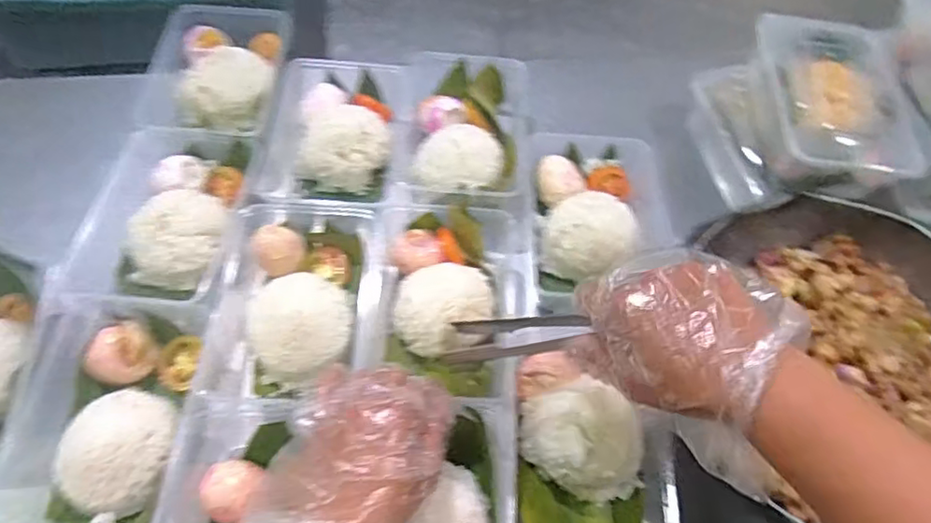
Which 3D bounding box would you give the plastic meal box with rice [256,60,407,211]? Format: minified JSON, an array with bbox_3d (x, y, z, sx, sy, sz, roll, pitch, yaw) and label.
[{"bbox_3d":[-0.119,-0.116,0.588,0.115,0.051,0.161,3,61,-1],"label":"plastic meal box with rice"}]

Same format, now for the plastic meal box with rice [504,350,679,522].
[{"bbox_3d":[0.092,0.143,0.456,0.123,0.058,0.150,1,61,-2],"label":"plastic meal box with rice"}]

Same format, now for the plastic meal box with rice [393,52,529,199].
[{"bbox_3d":[-0.002,-0.122,0.592,0.122,0.050,0.164,6,61,0],"label":"plastic meal box with rice"}]

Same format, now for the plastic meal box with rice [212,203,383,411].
[{"bbox_3d":[-0.128,0.028,0.502,0.109,0.060,0.173,0,61,-3],"label":"plastic meal box with rice"}]

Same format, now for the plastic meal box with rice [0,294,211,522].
[{"bbox_3d":[-0.257,0.108,0.452,0.118,0.047,0.169,6,61,0],"label":"plastic meal box with rice"}]

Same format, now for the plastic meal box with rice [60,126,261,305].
[{"bbox_3d":[-0.248,-0.042,0.533,0.117,0.050,0.173,7,61,1],"label":"plastic meal box with rice"}]

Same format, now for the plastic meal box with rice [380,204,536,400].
[{"bbox_3d":[-0.005,0.032,0.515,0.117,0.049,0.161,0,61,-3],"label":"plastic meal box with rice"}]

